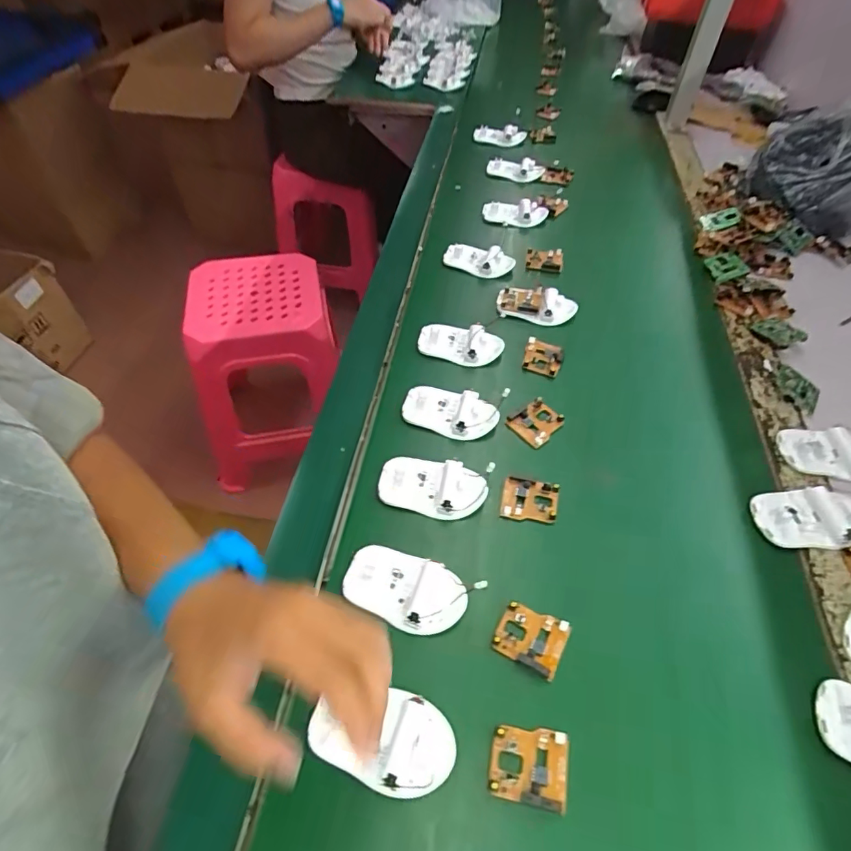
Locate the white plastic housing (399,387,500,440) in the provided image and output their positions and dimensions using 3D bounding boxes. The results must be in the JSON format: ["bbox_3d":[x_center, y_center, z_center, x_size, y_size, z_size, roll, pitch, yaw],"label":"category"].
[{"bbox_3d":[0.025,-0.015,0.525,0.098,0.026,0.051,19,53,12],"label":"white plastic housing"}]

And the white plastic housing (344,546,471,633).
[{"bbox_3d":[-0.016,0.130,0.403,0.096,0.023,0.055,19,53,12],"label":"white plastic housing"}]

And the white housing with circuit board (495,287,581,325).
[{"bbox_3d":[0.142,-0.156,0.639,0.097,0.024,0.054,14,52,8],"label":"white housing with circuit board"}]

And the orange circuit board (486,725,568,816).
[{"bbox_3d":[0.069,0.227,0.336,0.051,0.008,0.046,11,51,6],"label":"orange circuit board"}]

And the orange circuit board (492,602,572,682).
[{"bbox_3d":[0.082,0.164,0.387,0.050,0.008,0.044,25,54,16],"label":"orange circuit board"}]

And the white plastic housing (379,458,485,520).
[{"bbox_3d":[0.006,0.054,0.463,0.096,0.025,0.053,13,52,7],"label":"white plastic housing"}]

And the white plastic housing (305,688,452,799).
[{"bbox_3d":[-0.028,0.208,0.339,0.096,0.015,0.058,19,53,12],"label":"white plastic housing"}]

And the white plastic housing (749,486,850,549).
[{"bbox_3d":[0.342,0.080,0.450,0.091,0.018,0.056,1,51,-2],"label":"white plastic housing"}]

